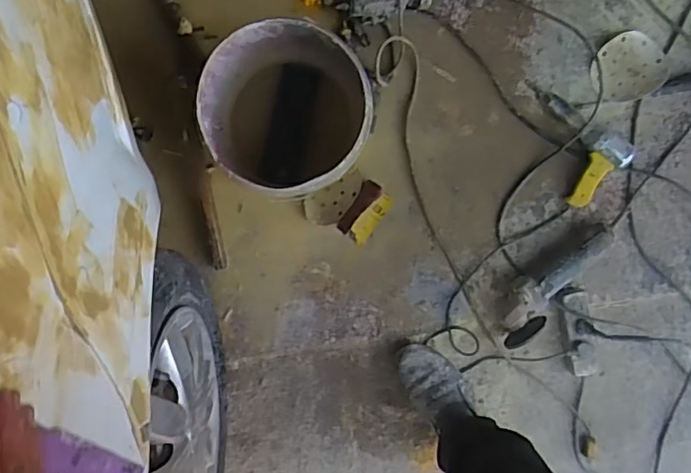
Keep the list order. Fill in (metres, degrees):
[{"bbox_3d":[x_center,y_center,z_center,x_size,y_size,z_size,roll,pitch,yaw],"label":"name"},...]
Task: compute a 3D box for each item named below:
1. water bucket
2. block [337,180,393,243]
[{"bbox_3d":[-0.099,-0.202,0.979,0.250,0.236,0.261,0,94,-1],"label":"water bucket"},{"bbox_3d":[0.039,-0.044,1.087,0.069,0.050,0.114,32,93,-3],"label":"block"}]

